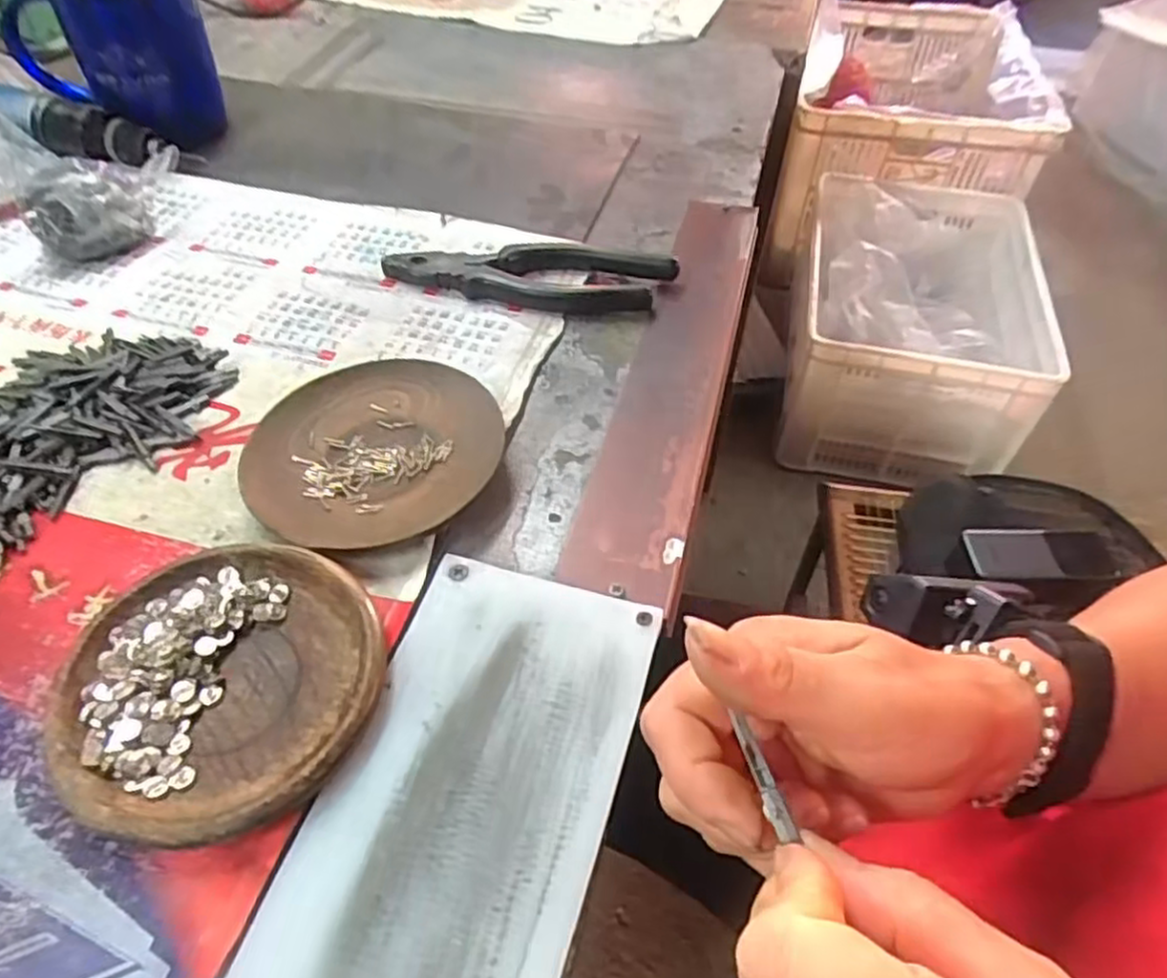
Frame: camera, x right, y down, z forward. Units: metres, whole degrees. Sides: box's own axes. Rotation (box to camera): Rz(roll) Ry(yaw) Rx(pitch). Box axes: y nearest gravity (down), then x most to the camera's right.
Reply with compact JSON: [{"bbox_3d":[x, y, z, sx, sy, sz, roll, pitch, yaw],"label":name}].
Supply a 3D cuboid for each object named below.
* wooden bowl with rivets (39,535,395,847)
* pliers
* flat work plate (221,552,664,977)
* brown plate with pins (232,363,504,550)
[{"bbox_3d":[-0.130,0.069,0.273,0.110,0.015,0.112,0,49,0],"label":"wooden bowl with rivets"},{"bbox_3d":[-0.032,-0.127,0.442,0.168,0.016,0.049,6,50,5],"label":"pliers"},{"bbox_3d":[-0.043,0.111,0.246,0.091,0.009,0.196,13,51,11],"label":"flat work plate"},{"bbox_3d":[-0.098,-0.019,0.351,0.113,0.020,0.107,0,49,0],"label":"brown plate with pins"}]

